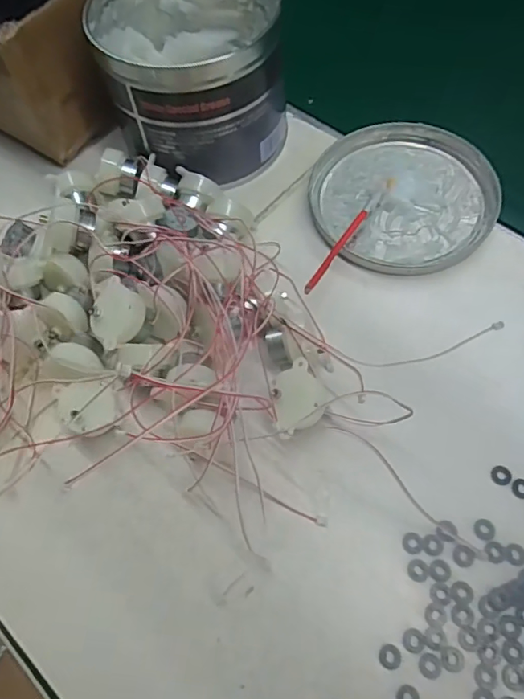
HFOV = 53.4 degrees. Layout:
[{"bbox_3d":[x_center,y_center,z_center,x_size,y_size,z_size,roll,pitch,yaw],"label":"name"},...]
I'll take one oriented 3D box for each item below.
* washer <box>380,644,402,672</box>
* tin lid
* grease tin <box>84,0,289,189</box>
[{"bbox_3d":[0.062,0.149,0.252,0.010,0.004,0.011,-2,63,3],"label":"washer"},{"bbox_3d":[0.101,-0.115,0.376,0.125,0.012,0.126,-2,63,3],"label":"tin lid"},{"bbox_3d":[-0.050,-0.202,0.379,0.120,0.098,0.135,-12,63,-2],"label":"grease tin"}]

